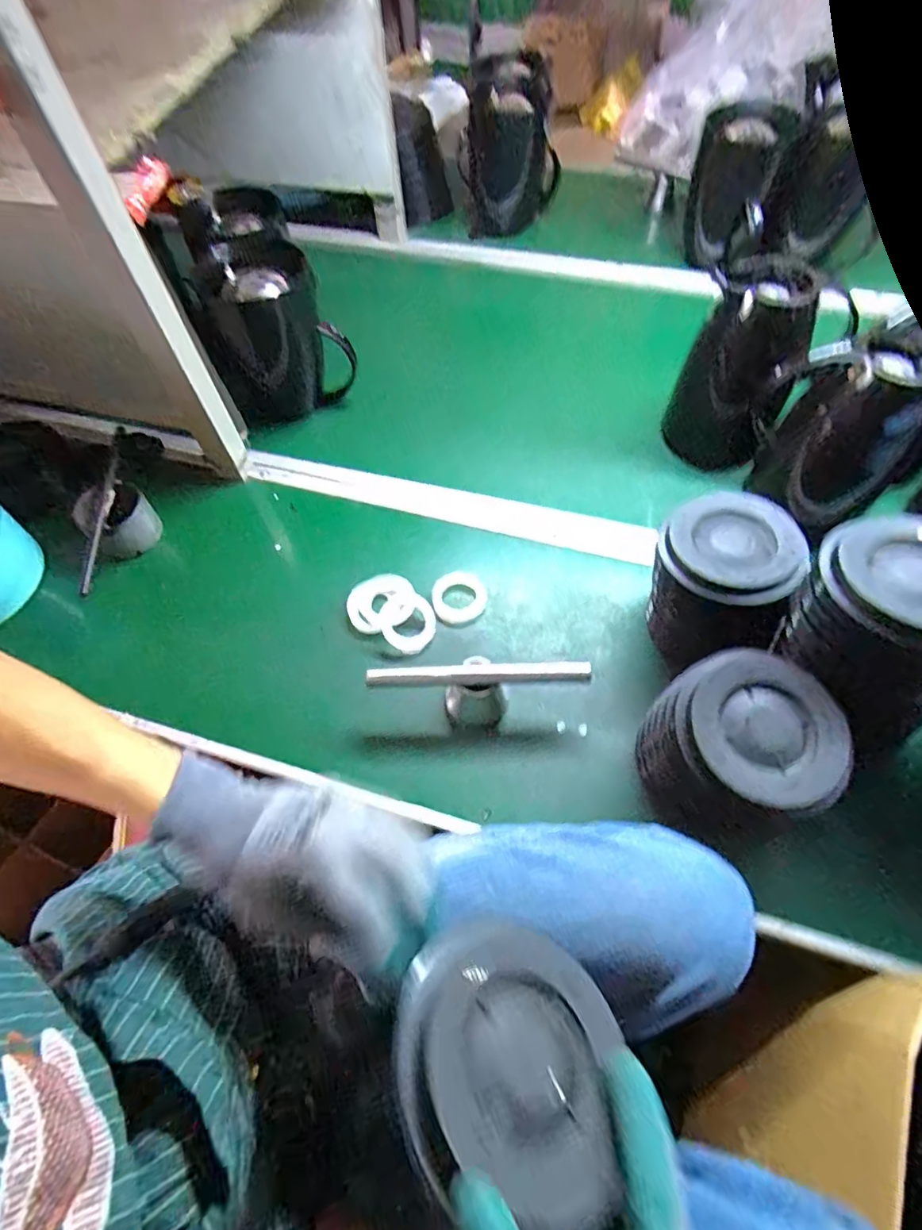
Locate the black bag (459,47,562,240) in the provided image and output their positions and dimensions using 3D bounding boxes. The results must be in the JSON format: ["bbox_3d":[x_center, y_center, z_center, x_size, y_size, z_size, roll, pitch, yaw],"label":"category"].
[{"bbox_3d":[0.086,-0.779,0.944,0.158,0.196,0.152,0,59,3],"label":"black bag"}]

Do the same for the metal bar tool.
[{"bbox_3d":[0.017,0.069,0.526,0.199,0.066,0.042,-6,59,-1],"label":"metal bar tool"}]

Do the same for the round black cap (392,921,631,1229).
[{"bbox_3d":[0.021,0.216,0.271,0.110,0.025,0.110,12,41,-11],"label":"round black cap"}]

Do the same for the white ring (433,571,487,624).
[{"bbox_3d":[-0.002,-0.021,0.606,0.058,0.010,0.054,-1,59,2],"label":"white ring"}]

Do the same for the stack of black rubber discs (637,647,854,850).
[{"bbox_3d":[0.216,0.111,0.458,0.134,0.127,0.126,-17,60,-7],"label":"stack of black rubber discs"}]

